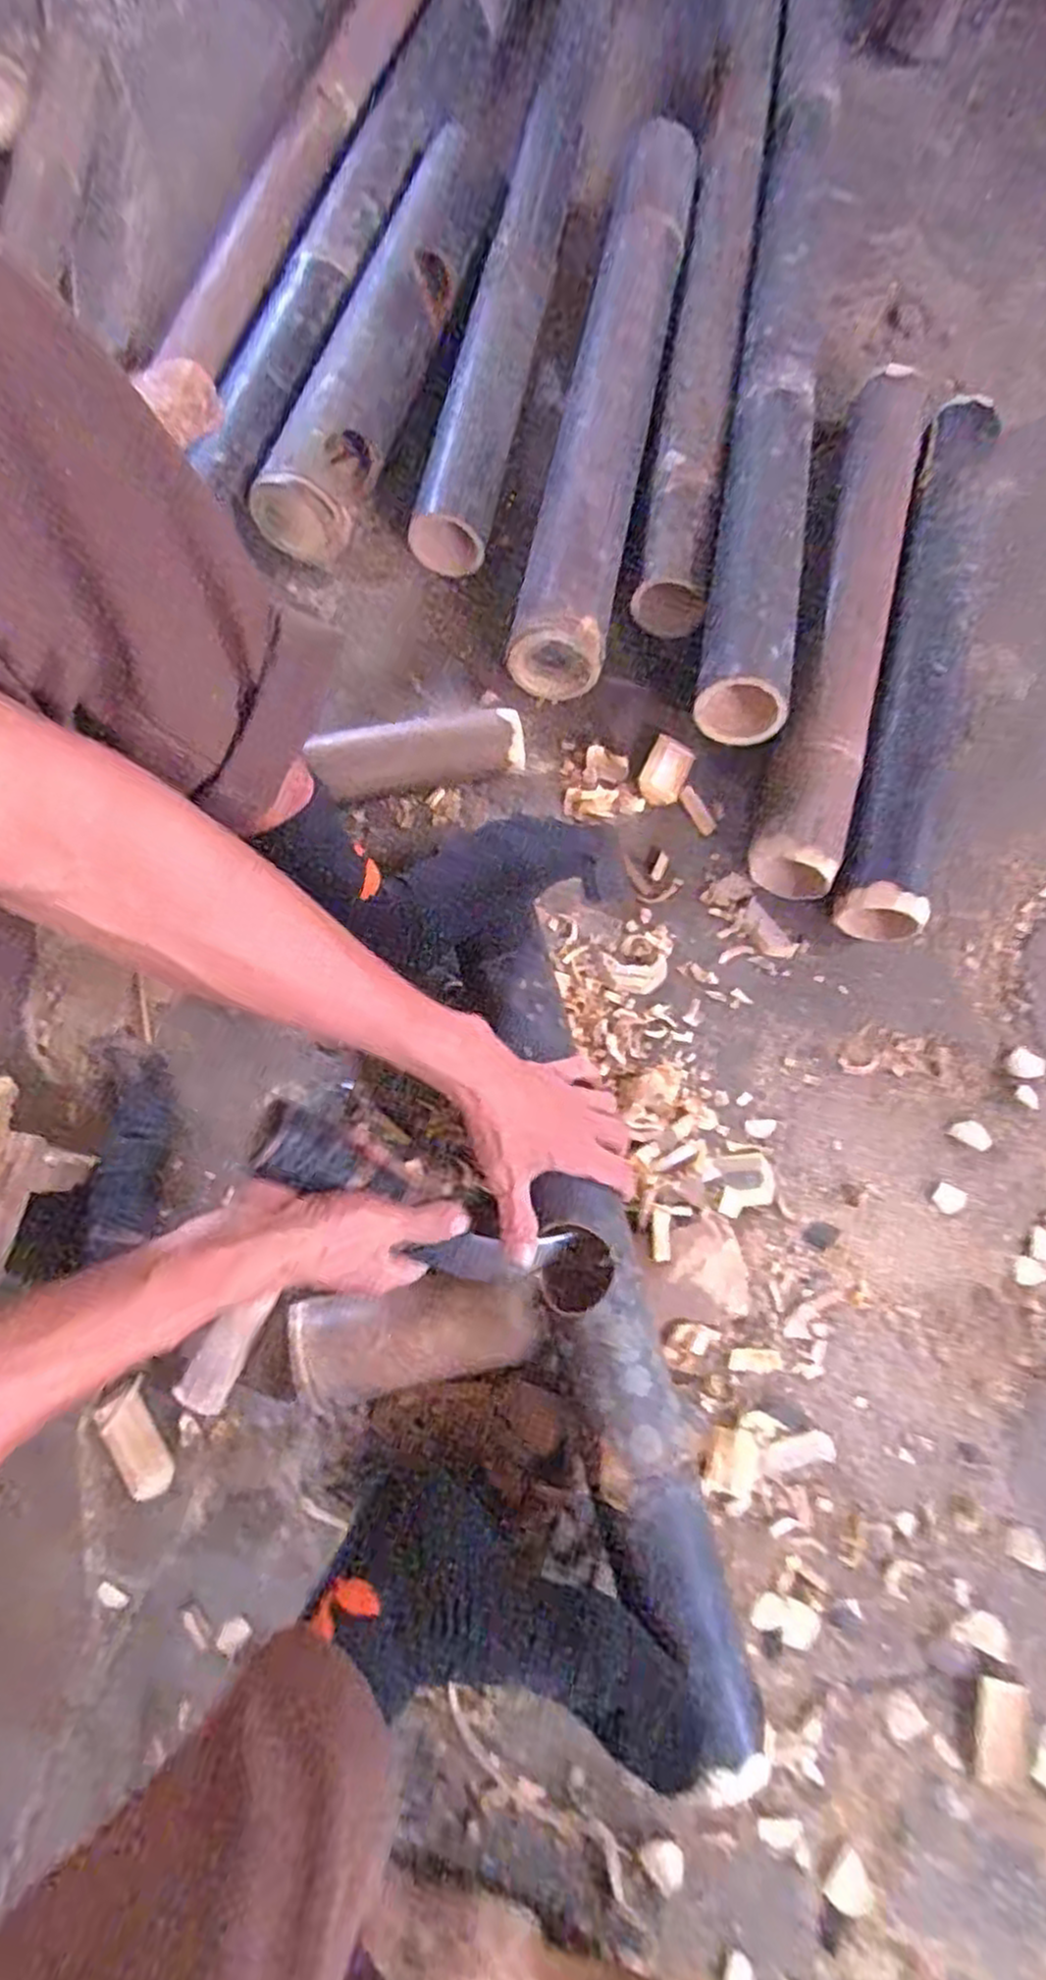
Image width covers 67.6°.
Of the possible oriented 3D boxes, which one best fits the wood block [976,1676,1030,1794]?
[{"bbox_3d":[0.303,0.471,0.493,0.033,0.007,0.059,10,73,1],"label":"wood block"}]

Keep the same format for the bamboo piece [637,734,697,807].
[{"bbox_3d":[0.122,-0.188,0.667,0.037,0.010,0.057,23,73,5],"label":"bamboo piece"}]

